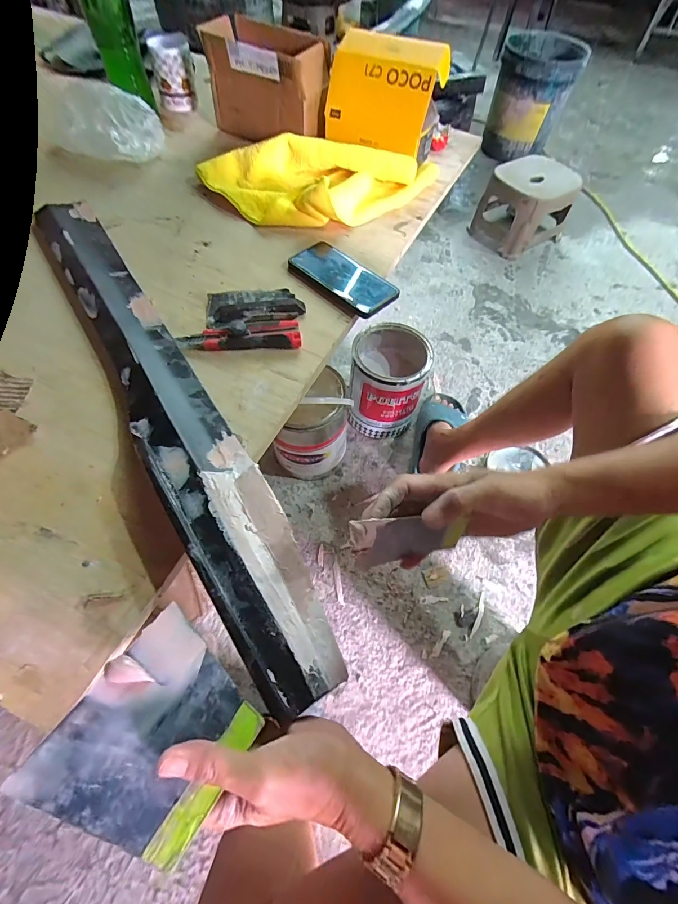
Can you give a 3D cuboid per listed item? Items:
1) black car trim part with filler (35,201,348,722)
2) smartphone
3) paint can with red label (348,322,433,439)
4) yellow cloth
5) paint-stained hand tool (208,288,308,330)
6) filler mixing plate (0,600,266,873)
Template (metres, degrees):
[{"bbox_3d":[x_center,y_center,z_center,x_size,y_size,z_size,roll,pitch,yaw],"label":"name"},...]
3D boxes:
[{"bbox_3d":[-0.211,-0.090,0.436,0.091,0.048,0.729,-29,66,-17],"label":"black car trim part with filler"},{"bbox_3d":[0.005,-0.259,0.565,0.171,0.014,0.076,41,67,19],"label":"smartphone"},{"bbox_3d":[0.105,-0.155,0.872,0.153,0.210,0.164,1,61,-2],"label":"paint can with red label"},{"bbox_3d":[-0.024,-0.472,0.664,0.426,0.061,0.201,-2,61,-3],"label":"yellow cloth"},{"bbox_3d":[-0.117,-0.204,0.530,0.129,0.013,0.064,-6,61,-6],"label":"paint-stained hand tool"},{"bbox_3d":[-0.109,0.170,0.233,0.098,0.005,0.107,36,54,6],"label":"filler mixing plate"}]

